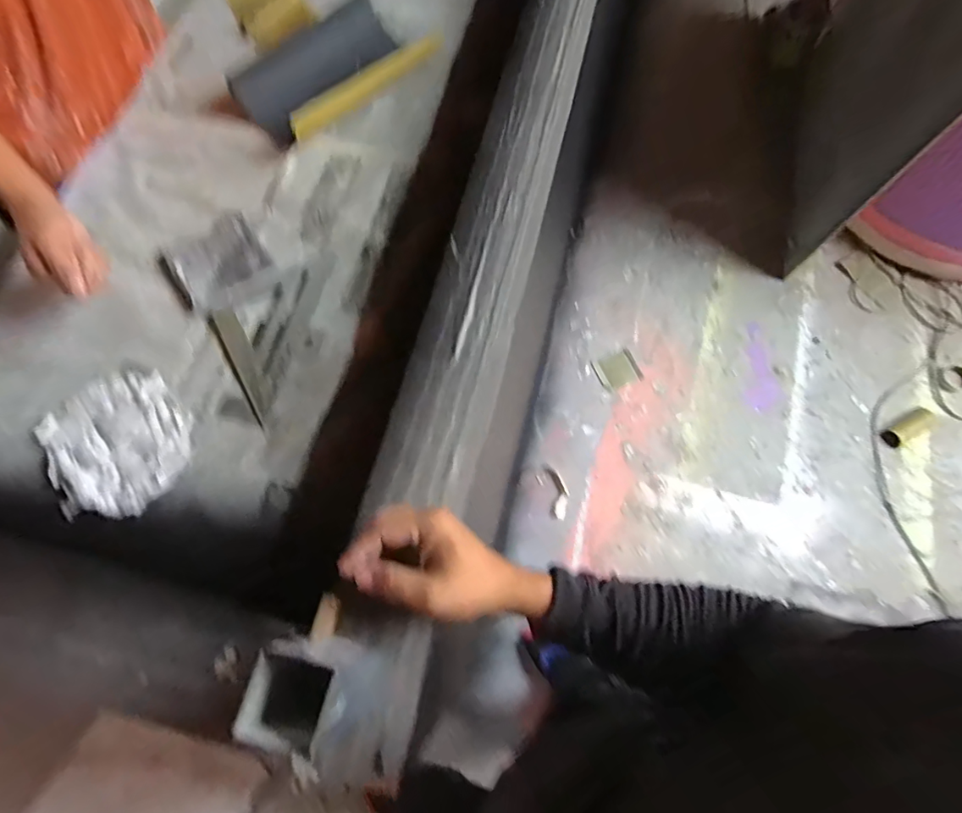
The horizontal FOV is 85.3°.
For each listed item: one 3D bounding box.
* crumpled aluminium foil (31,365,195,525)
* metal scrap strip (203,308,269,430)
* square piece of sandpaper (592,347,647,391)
[{"bbox_3d":[-0.426,0.042,0.615,0.148,0.014,0.175,-30,70,-10],"label":"crumpled aluminium foil"},{"bbox_3d":[-0.298,-0.055,0.655,0.037,0.009,0.172,-30,70,-10],"label":"metal scrap strip"},{"bbox_3d":[0.424,-0.114,1.623,0.133,0.011,0.114,-21,69,-6],"label":"square piece of sandpaper"}]

